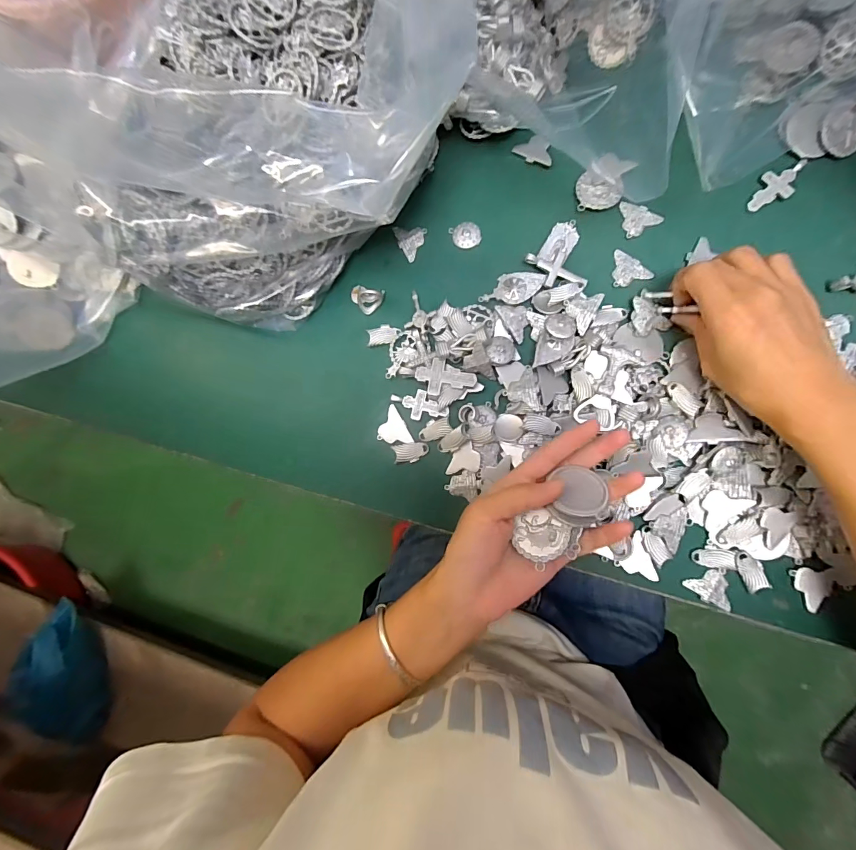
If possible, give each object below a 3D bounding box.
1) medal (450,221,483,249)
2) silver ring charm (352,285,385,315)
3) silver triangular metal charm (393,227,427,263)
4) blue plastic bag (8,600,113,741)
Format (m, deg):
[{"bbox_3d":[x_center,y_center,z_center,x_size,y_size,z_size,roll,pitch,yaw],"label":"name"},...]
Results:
[{"bbox_3d":[0.033,-0.164,0.350,0.023,0.004,0.023,-1,86,8],"label":"medal"},{"bbox_3d":[-0.055,-0.109,0.354,0.029,0.009,0.021,21,89,9],"label":"silver ring charm"},{"bbox_3d":[-0.017,-0.159,0.356,0.027,0.004,0.029,5,87,8],"label":"silver triangular metal charm"},{"bbox_3d":[-0.783,0.529,0.847,0.144,0.118,0.297,-7,87,6],"label":"blue plastic bag"}]

